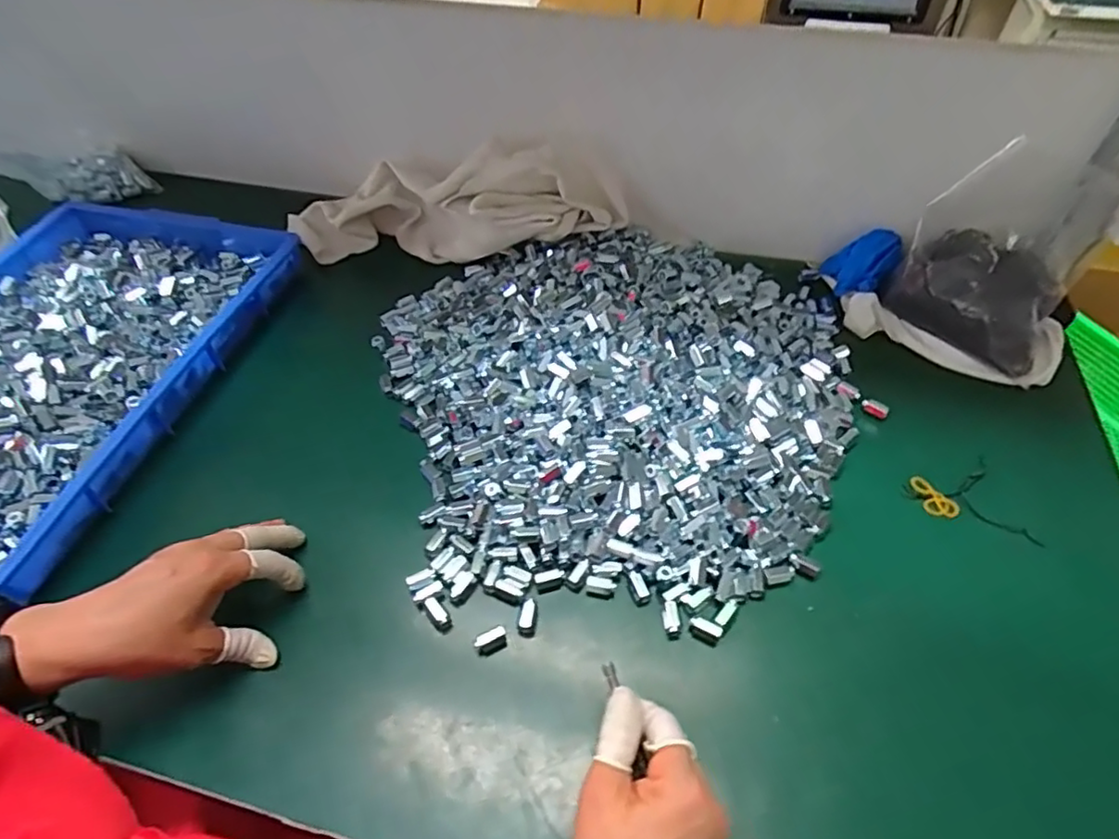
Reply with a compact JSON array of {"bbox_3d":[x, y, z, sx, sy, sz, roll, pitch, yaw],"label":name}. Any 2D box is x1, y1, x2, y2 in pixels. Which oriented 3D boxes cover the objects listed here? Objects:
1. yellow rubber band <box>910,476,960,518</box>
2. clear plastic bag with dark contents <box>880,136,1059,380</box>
[{"bbox_3d":[0.293,0.064,0.488,0.040,0.004,0.020,38,91,20],"label":"yellow rubber band"},{"bbox_3d":[0.391,-0.118,0.588,0.137,0.086,0.093,28,56,22],"label":"clear plastic bag with dark contents"}]

